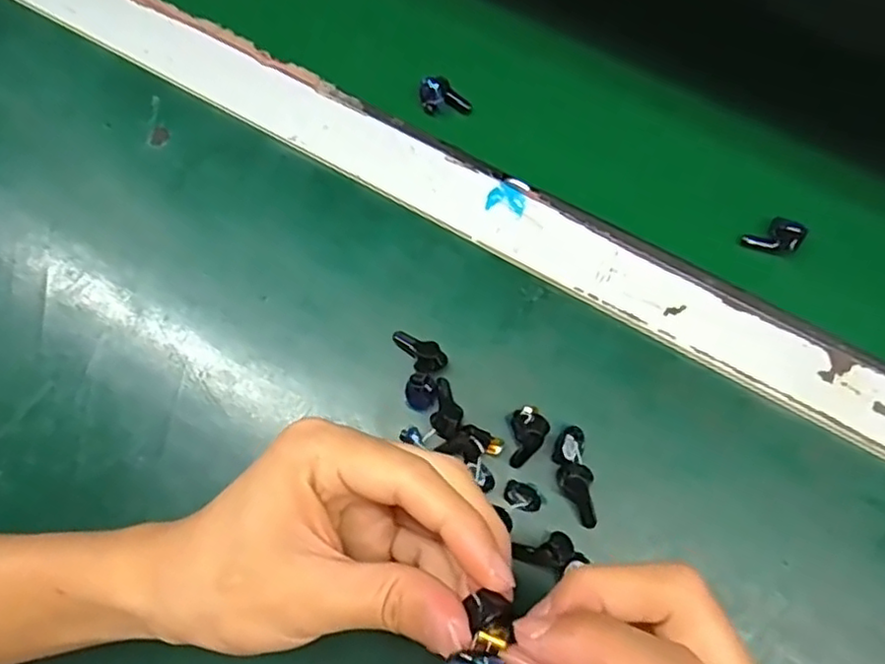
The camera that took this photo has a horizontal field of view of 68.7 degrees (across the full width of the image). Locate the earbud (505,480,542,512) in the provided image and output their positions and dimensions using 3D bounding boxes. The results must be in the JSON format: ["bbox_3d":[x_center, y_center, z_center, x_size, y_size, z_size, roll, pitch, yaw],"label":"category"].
[{"bbox_3d":[0.038,0.078,0.306,0.018,0.012,0.011,29,73,10],"label":"earbud"}]

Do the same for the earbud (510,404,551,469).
[{"bbox_3d":[0.039,0.051,0.311,0.017,0.025,0.025,26,73,9],"label":"earbud"}]

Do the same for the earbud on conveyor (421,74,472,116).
[{"bbox_3d":[0.002,-0.138,0.378,0.029,0.017,0.015,-1,71,0],"label":"earbud on conveyor"}]

